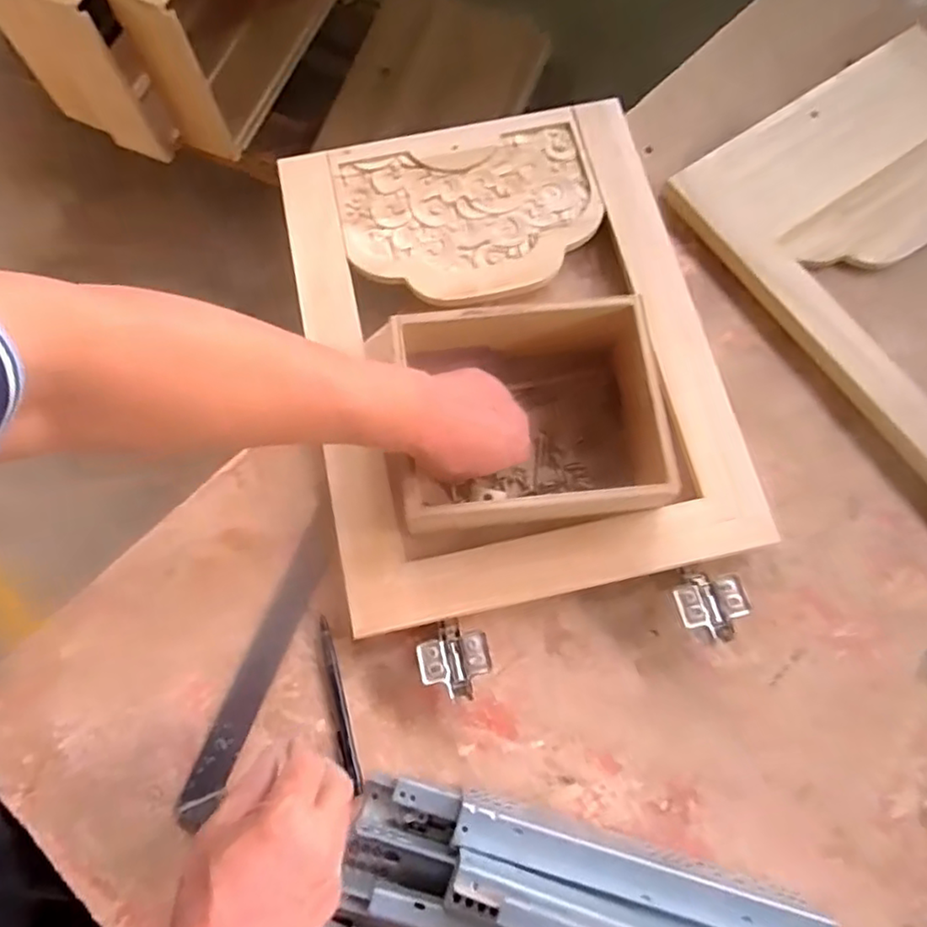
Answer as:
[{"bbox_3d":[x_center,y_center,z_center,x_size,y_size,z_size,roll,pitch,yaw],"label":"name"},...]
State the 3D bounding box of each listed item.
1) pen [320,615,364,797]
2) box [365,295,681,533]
[{"bbox_3d":[-0.102,0.196,0.516,0.012,0.010,0.137,-14,75,-4],"label":"pen"},{"bbox_3d":[0.056,-0.038,0.539,0.211,0.088,0.168,-5,75,-1],"label":"box"}]

